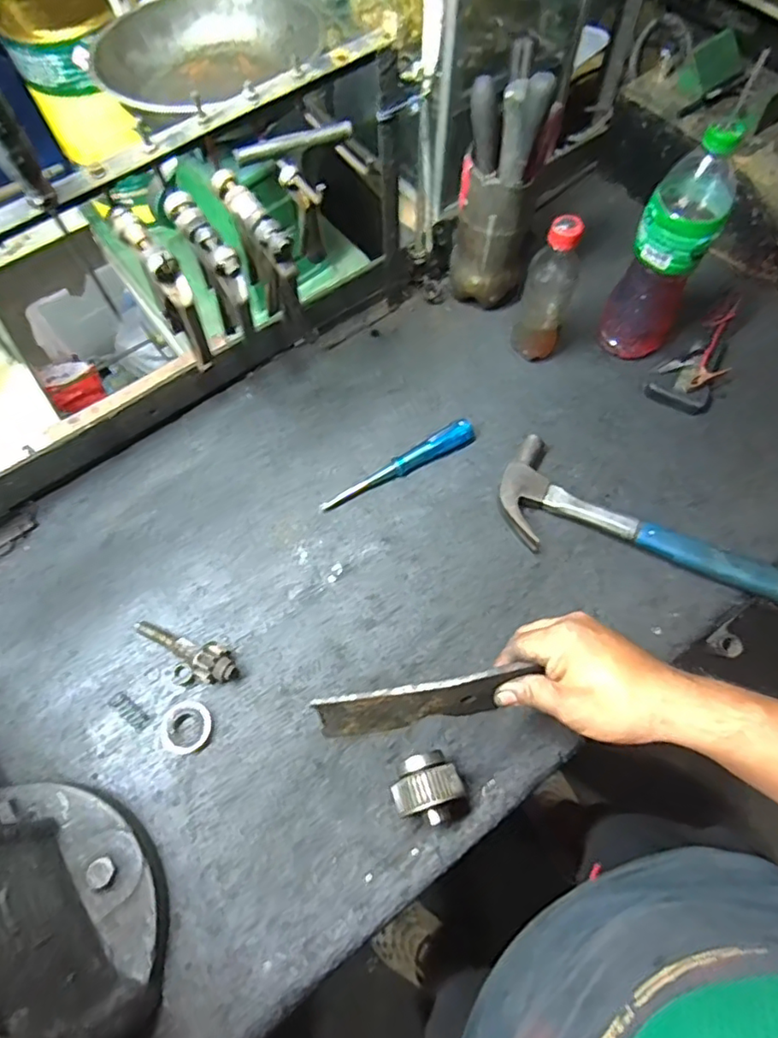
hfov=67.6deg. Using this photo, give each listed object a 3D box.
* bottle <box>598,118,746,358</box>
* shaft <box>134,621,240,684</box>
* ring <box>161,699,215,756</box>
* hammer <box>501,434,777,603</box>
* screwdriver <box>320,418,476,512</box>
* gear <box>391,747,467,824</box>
[{"bbox_3d":[0.308,-0.289,0.641,0.088,0.265,0.078,28,72,11],"label":"bottle"},{"bbox_3d":[-0.214,0.135,0.611,0.126,0.039,0.037,20,70,23],"label":"shaft"},{"bbox_3d":[-0.204,0.209,0.581,0.053,0.013,0.050,0,66,0],"label":"ring"},{"bbox_3d":[0.288,0.015,0.648,0.329,0.031,0.119,21,70,9],"label":"hammer"},{"bbox_3d":[0.014,-0.060,0.697,0.202,0.027,0.031,-31,71,-11],"label":"screwdriver"},{"bbox_3d":[0.036,0.251,0.542,0.065,0.063,0.060,-13,66,-5],"label":"gear"}]

